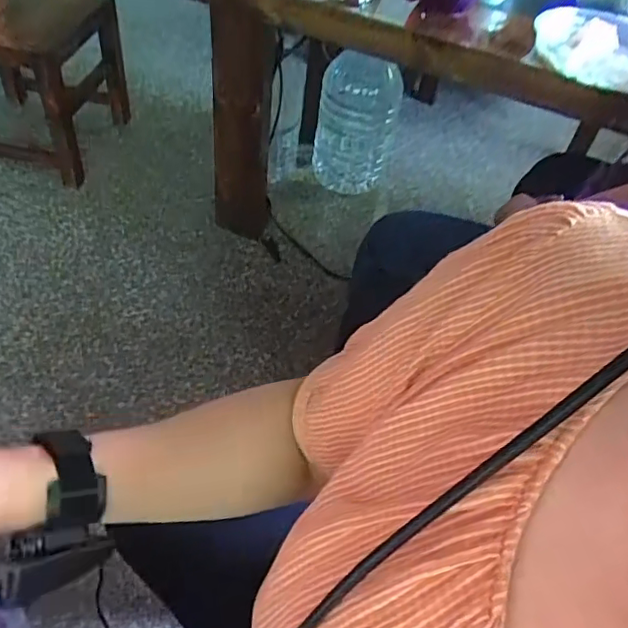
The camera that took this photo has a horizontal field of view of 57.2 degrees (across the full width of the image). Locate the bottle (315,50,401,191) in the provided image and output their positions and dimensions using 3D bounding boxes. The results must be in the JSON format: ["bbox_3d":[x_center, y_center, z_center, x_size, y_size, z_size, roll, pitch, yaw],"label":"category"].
[{"bbox_3d":[0.121,-0.539,1.658,0.228,0.395,0.178,9,47,0],"label":"bottle"}]

